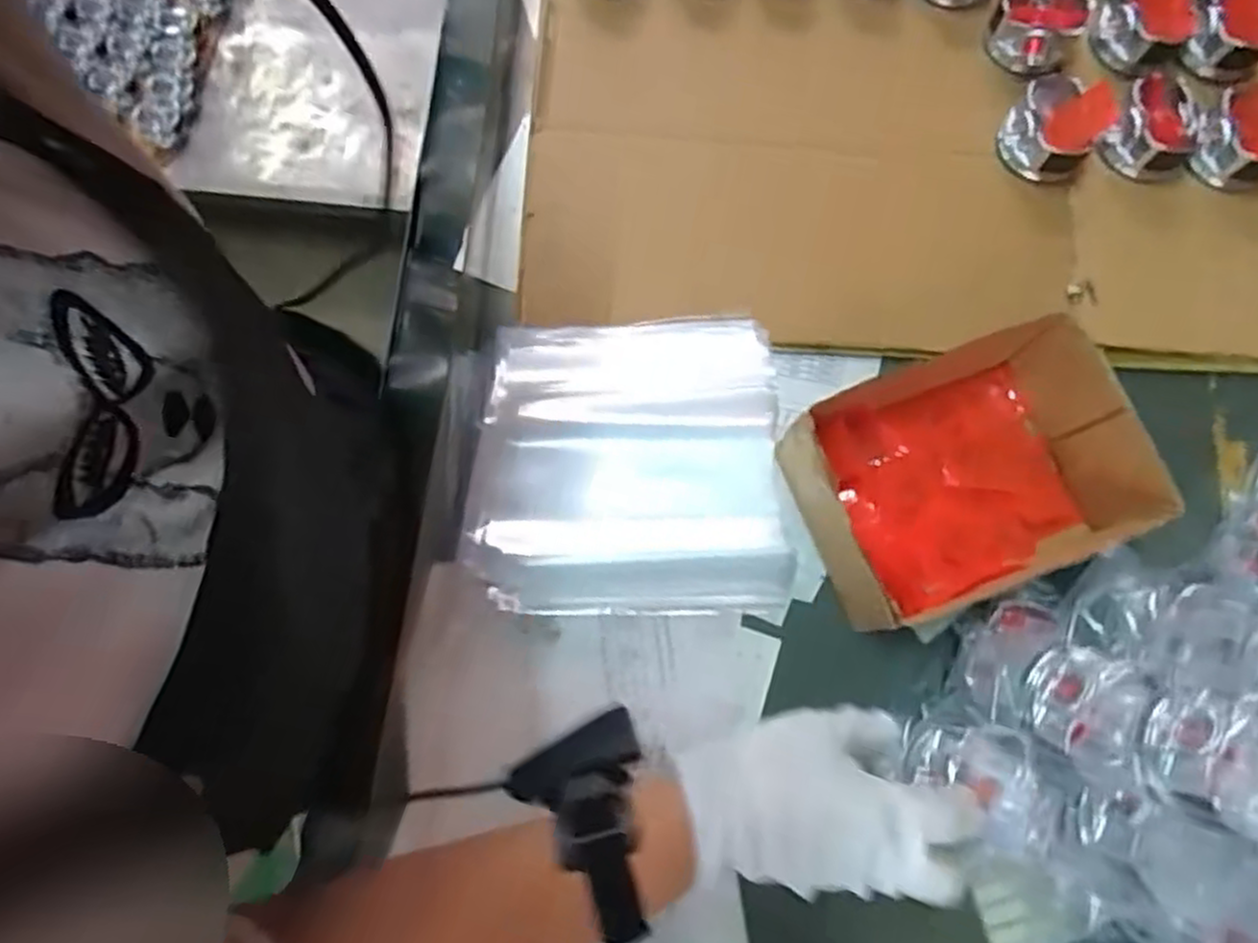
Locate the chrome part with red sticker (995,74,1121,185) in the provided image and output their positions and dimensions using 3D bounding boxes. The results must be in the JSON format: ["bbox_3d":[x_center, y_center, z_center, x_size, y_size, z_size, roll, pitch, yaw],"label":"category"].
[{"bbox_3d":[0.340,-0.275,0.593,0.069,0.049,0.068,0,74,-2],"label":"chrome part with red sticker"}]

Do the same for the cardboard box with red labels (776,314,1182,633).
[{"bbox_3d":[0.226,0.002,0.514,0.208,0.088,0.150,-24,76,-8],"label":"cardboard box with red labels"}]

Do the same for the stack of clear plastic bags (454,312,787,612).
[{"bbox_3d":[-0.002,-0.006,0.545,0.223,0.038,0.211,0,74,-2],"label":"stack of clear plastic bags"}]

